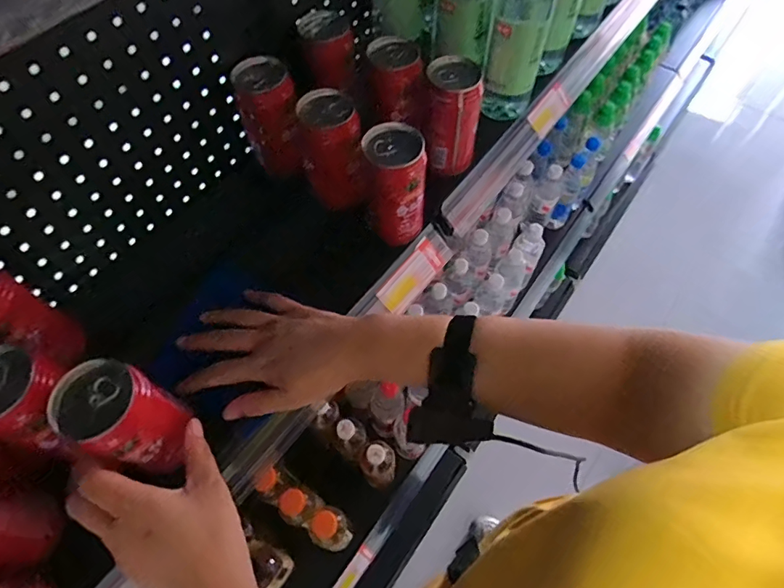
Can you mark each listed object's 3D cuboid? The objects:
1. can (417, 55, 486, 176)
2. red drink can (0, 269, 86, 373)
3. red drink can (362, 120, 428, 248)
[{"bbox_3d":[0.066,-0.199,0.543,0.064,0.112,0.056,6,61,4],"label":"can"},{"bbox_3d":[-0.328,0.032,0.419,0.077,0.115,0.062,38,68,20],"label":"red drink can"},{"bbox_3d":[0.004,-0.109,0.490,0.055,0.122,0.057,0,61,1],"label":"red drink can"}]

